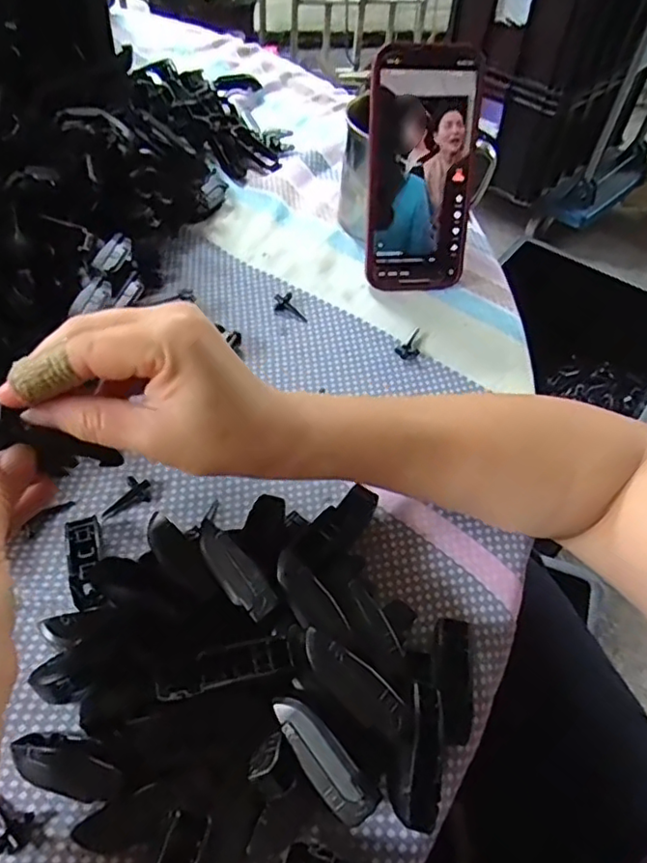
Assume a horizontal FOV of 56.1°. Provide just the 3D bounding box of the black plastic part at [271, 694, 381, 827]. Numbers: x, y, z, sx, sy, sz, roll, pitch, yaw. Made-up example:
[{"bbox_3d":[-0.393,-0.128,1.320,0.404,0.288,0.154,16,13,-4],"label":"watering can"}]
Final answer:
[{"bbox_3d":[-0.001,0.128,0.240,0.016,0.011,0.052,-35,63,-26],"label":"black plastic part"}]

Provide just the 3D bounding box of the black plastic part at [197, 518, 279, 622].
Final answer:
[{"bbox_3d":[-0.039,0.064,0.275,0.052,0.010,0.018,40,86,26],"label":"black plastic part"}]

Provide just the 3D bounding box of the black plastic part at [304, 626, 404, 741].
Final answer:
[{"bbox_3d":[0.012,0.102,0.248,0.051,0.004,0.018,43,60,4],"label":"black plastic part"}]

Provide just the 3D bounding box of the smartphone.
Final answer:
[{"bbox_3d":[0.070,-0.183,0.432,0.074,0.158,0.014,-2,25,-4],"label":"smartphone"}]

